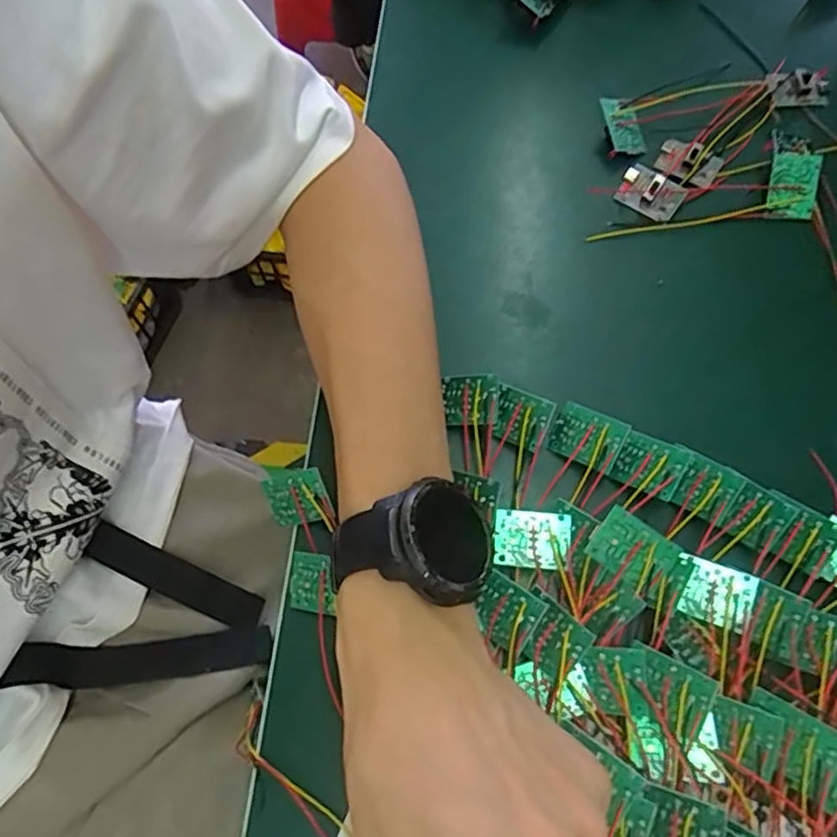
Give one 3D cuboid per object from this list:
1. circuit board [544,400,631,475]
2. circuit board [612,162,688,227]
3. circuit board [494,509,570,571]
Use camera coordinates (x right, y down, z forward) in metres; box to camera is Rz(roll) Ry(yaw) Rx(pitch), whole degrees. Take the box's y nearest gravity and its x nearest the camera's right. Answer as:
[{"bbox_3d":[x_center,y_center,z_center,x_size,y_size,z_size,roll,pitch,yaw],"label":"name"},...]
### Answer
[{"bbox_3d":[0.083,0.009,0.319,0.035,0.004,0.026,26,97,37],"label":"circuit board"},{"bbox_3d":[0.139,-0.136,0.384,0.037,0.008,0.031,34,71,15],"label":"circuit board"},{"bbox_3d":[0.052,0.056,0.297,0.033,0.004,0.025,4,77,5],"label":"circuit board"}]

